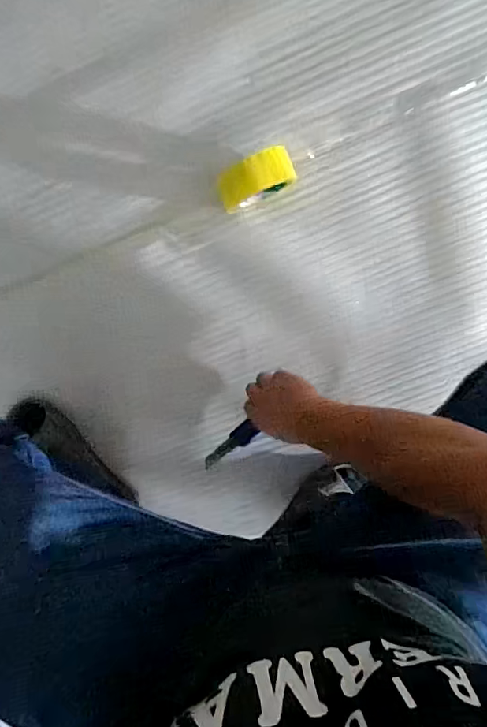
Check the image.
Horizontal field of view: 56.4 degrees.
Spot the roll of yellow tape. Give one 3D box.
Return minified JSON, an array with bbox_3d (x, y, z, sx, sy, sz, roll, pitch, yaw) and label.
[{"bbox_3d":[0.017,-0.248,0.624,0.103,0.090,0.044,-24,99,7],"label":"roll of yellow tape"}]

